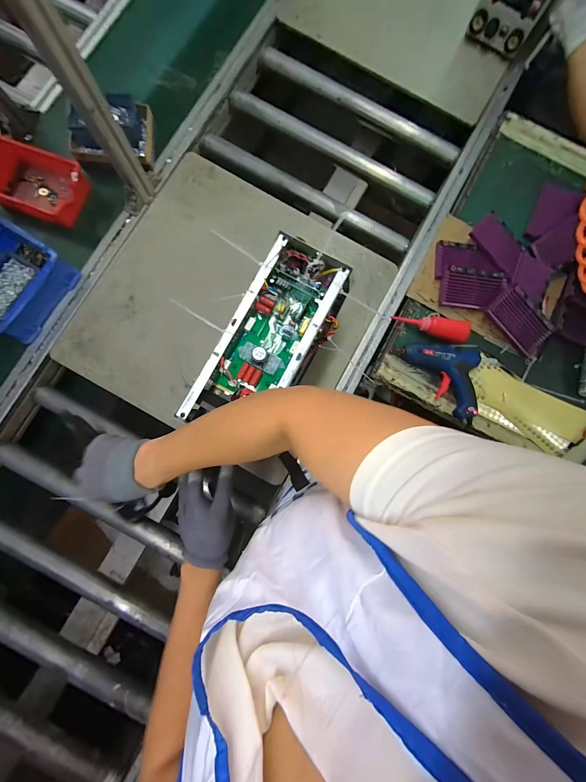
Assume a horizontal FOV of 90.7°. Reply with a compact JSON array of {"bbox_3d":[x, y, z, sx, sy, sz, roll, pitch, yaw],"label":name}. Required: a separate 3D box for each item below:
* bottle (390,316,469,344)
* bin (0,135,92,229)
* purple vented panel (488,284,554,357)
[{"bbox_3d":[0.308,-0.143,0.650,0.158,0.048,0.043,12,82,-2],"label":"bottle"},{"bbox_3d":[-0.588,-0.475,0.668,0.214,0.063,0.151,21,82,-1],"label":"bin"},{"bbox_3d":[0.517,-0.157,0.650,0.154,0.013,0.090,44,91,-9],"label":"purple vented panel"}]

